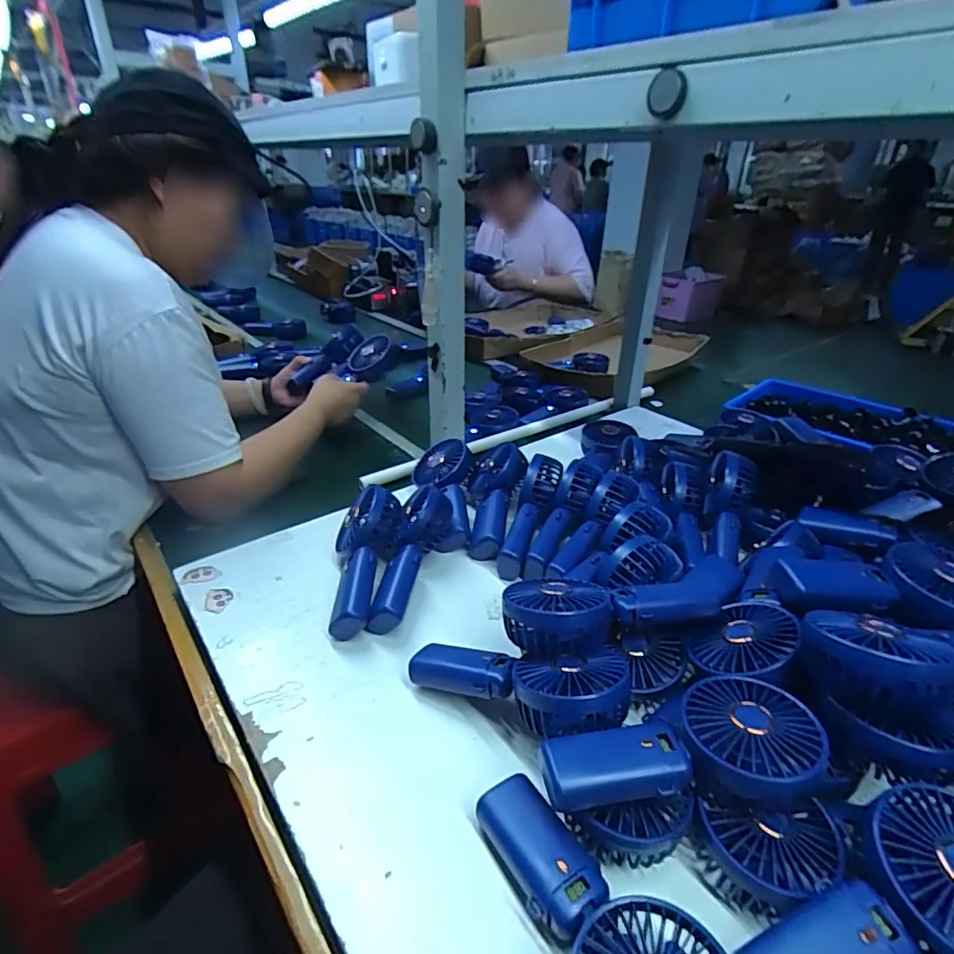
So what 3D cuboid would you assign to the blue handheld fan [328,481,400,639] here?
[{"bbox_3d":[-0.123,0.082,0.570,0.071,0.051,0.174,2,45,1],"label":"blue handheld fan"}]

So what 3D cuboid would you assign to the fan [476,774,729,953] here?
[{"bbox_3d":[0.064,0.253,0.312,0.084,0.045,0.182,-17,34,-31],"label":"fan"}]

